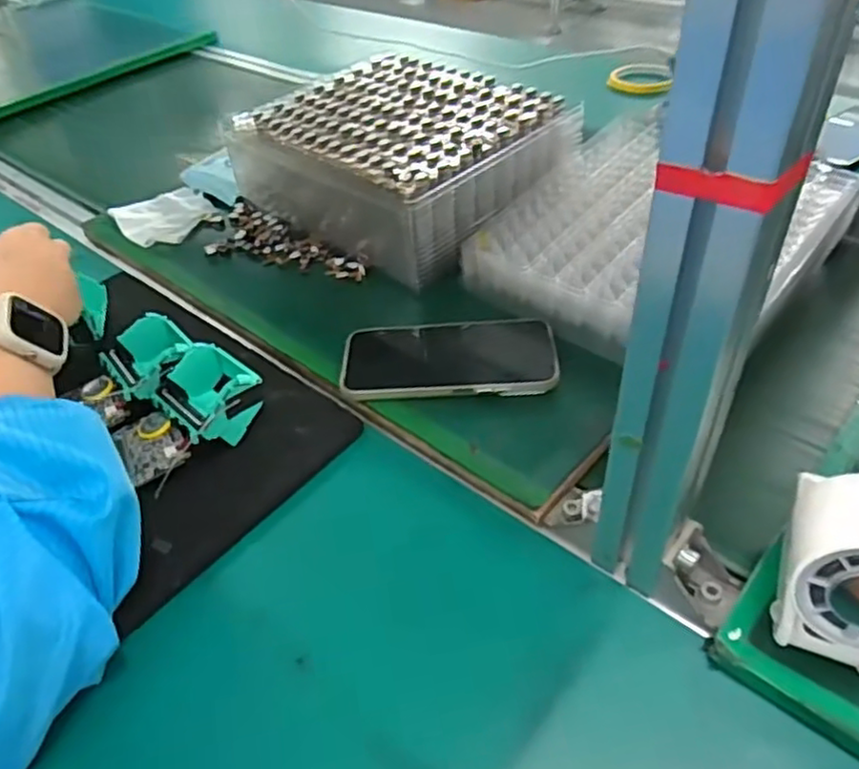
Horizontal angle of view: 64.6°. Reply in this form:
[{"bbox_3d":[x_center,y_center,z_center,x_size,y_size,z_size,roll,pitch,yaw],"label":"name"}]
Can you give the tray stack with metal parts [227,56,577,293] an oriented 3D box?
[{"bbox_3d":[-0.035,-0.229,0.691,0.283,0.107,0.227,30,53,32],"label":"tray stack with metal parts"}]

